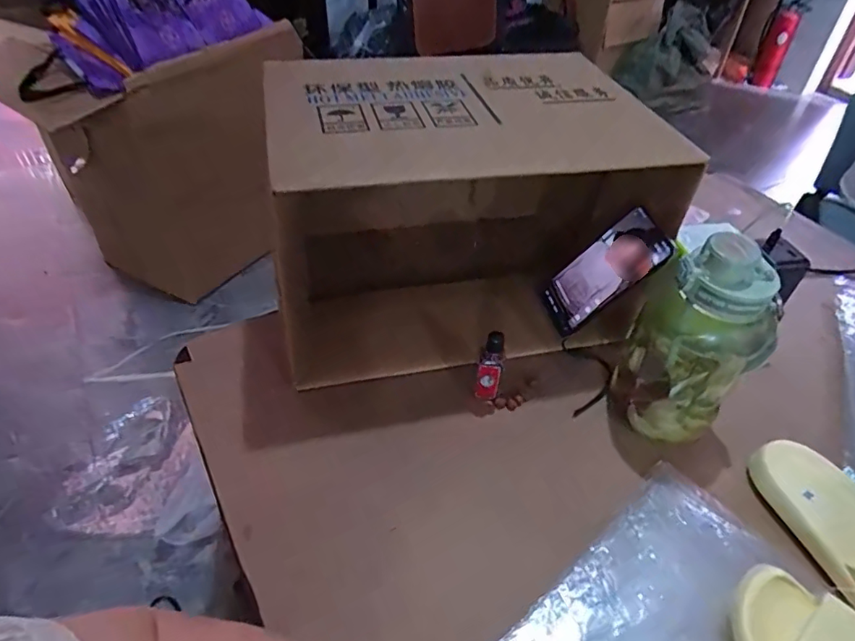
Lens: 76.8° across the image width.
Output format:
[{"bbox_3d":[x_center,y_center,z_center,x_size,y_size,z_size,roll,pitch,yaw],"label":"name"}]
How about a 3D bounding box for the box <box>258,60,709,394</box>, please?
[{"bbox_3d":[0.047,-0.135,0.642,0.395,0.286,0.245,-2,43,-5],"label":"box"}]

